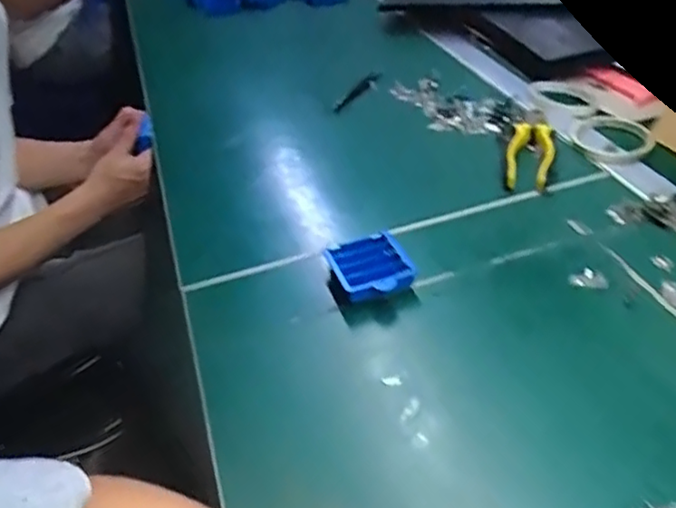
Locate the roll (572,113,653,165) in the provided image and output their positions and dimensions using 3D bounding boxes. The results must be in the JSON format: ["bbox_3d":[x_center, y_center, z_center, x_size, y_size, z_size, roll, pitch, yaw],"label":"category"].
[{"bbox_3d":[0.301,-0.130,0.692,0.073,0.015,0.092,-4,38,3],"label":"roll"}]

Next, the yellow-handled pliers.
[{"bbox_3d":[0.209,-0.115,0.682,0.046,0.025,0.139,7,40,16],"label":"yellow-handled pliers"}]

